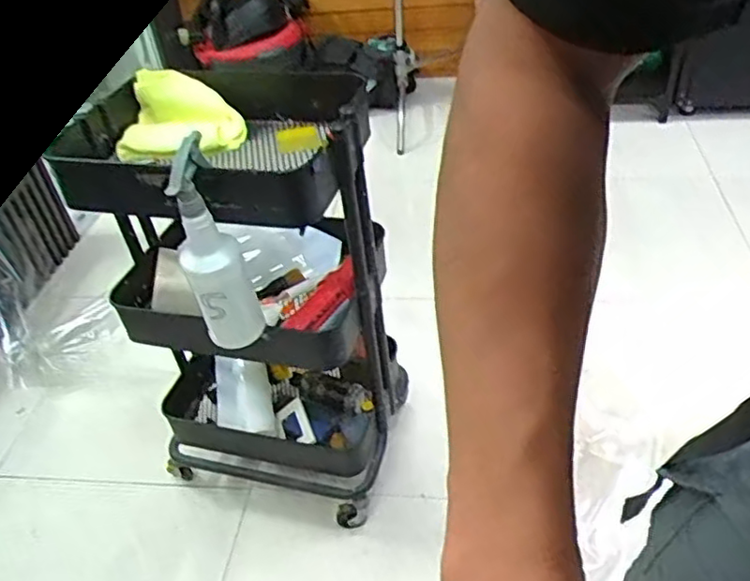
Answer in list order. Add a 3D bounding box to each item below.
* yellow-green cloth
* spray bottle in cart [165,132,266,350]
[{"bbox_3d":[-0.316,-0.272,1.055,0.200,0.106,0.163,-19,41,-13],"label":"yellow-green cloth"},{"bbox_3d":[-0.223,-0.056,0.901,0.083,0.295,0.092,-16,41,-10],"label":"spray bottle in cart"}]

